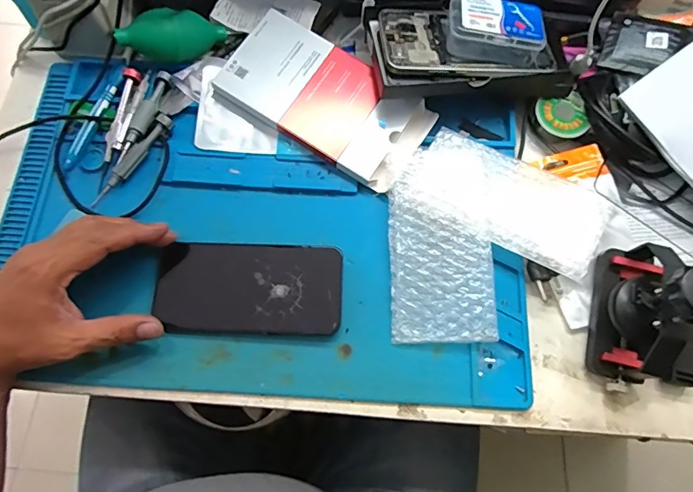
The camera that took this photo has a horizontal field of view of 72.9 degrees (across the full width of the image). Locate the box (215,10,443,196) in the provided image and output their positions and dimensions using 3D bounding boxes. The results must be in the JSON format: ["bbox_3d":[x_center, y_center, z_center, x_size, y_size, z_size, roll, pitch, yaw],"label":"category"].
[{"bbox_3d":[-0.019,-0.142,0.451,0.197,0.021,0.102,35,74,10],"label":"box"}]

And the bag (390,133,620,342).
[{"bbox_3d":[0.112,0.000,0.412,0.171,0.017,0.194,32,78,10],"label":"bag"}]

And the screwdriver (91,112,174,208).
[{"bbox_3d":[-0.203,-0.082,0.442,0.012,0.012,0.107,34,74,10],"label":"screwdriver"}]

